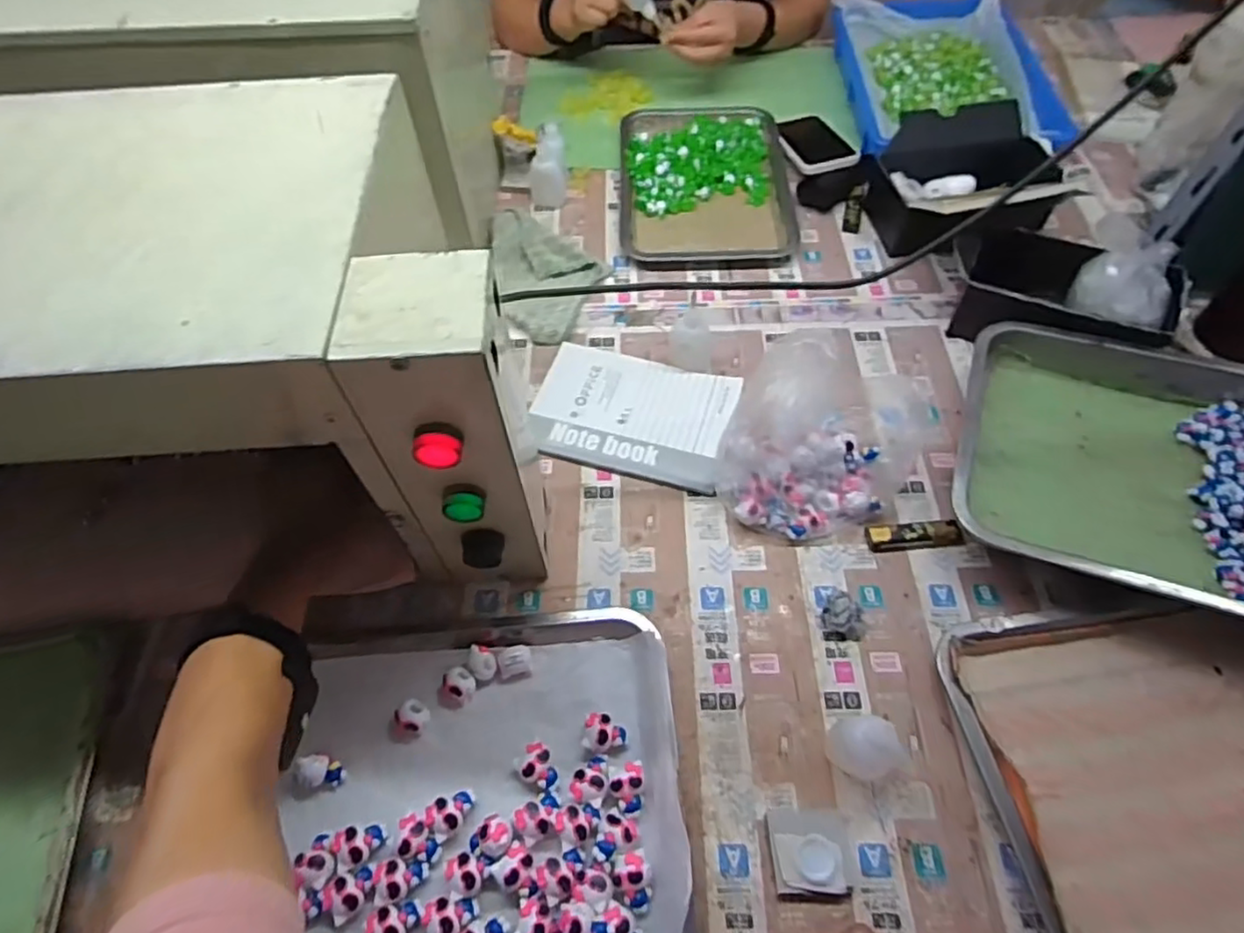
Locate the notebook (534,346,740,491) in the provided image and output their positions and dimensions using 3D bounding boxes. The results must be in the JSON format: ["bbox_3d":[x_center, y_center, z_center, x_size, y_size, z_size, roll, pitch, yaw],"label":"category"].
[{"bbox_3d":[0.011,-0.054,0.664,0.189,0.015,0.137,13,59,10],"label":"notebook"}]

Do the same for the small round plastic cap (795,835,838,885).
[{"bbox_3d":[0.130,0.262,0.444,0.024,0.007,0.028,1,57,3],"label":"small round plastic cap"}]

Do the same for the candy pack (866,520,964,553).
[{"bbox_3d":[0.251,0.059,0.572,0.077,0.014,0.023,-5,57,-1],"label":"candy pack"}]

